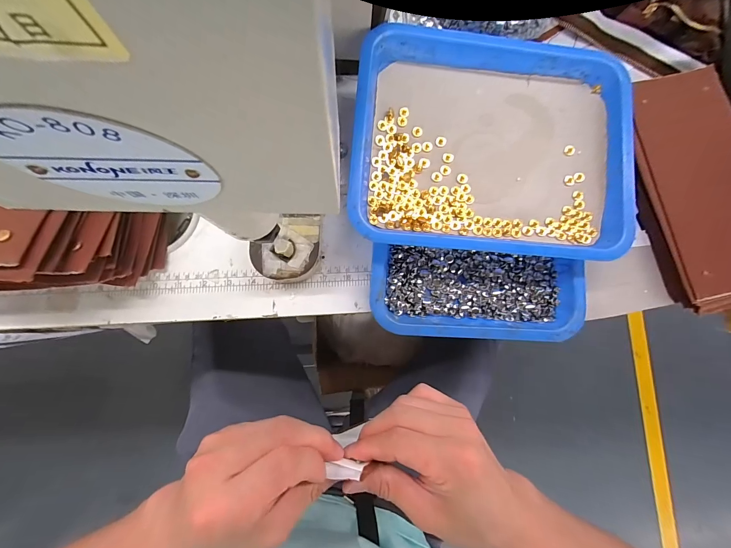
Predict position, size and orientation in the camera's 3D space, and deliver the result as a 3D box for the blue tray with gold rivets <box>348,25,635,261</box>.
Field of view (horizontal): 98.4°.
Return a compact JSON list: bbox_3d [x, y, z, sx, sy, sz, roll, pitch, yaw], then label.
[{"bbox_3d":[0.126,-0.132,0.331,0.274,0.051,0.222,4,82,-3],"label":"blue tray with gold rivets"}]

